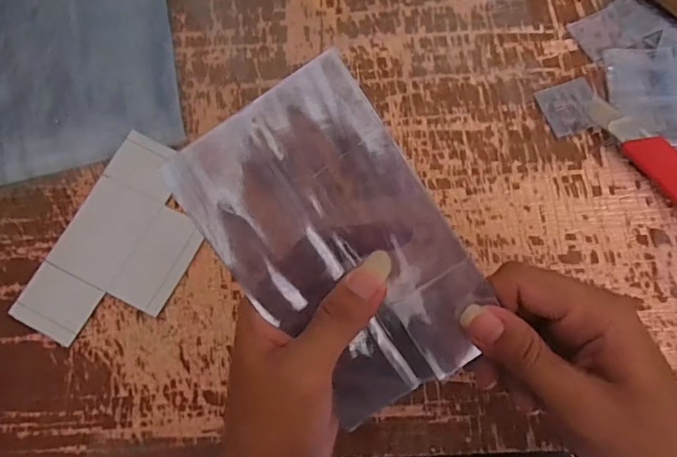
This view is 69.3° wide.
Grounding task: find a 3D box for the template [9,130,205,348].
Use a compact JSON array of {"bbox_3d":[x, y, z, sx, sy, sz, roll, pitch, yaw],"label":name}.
[{"bbox_3d":[-0.163,0.012,0.379,0.102,0.006,0.165,25,75,10],"label":"template"}]

